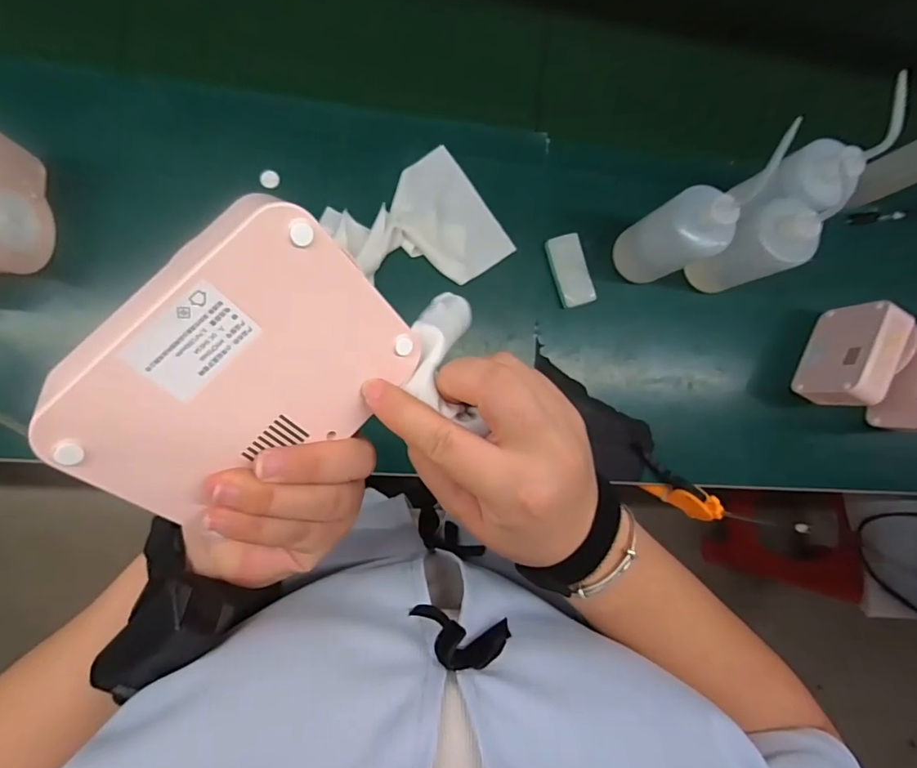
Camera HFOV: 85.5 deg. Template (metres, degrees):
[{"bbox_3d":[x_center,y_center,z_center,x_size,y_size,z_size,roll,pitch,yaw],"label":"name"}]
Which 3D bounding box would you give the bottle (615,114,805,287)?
[{"bbox_3d":[0.256,-0.172,0.547,0.066,0.227,0.077,-24,92,-9],"label":"bottle"}]

